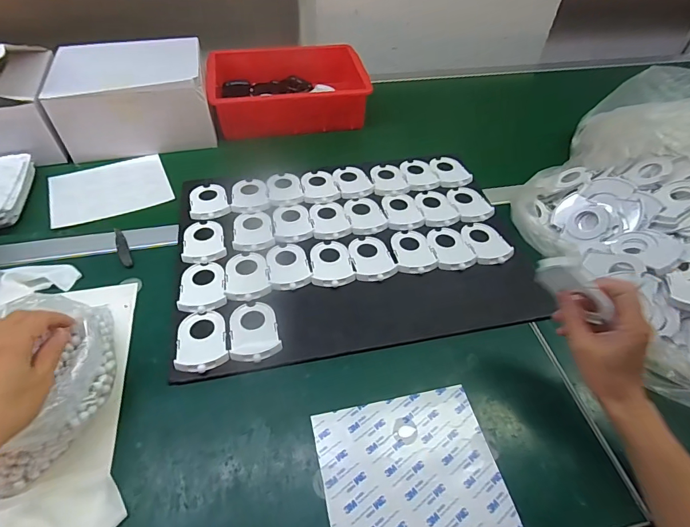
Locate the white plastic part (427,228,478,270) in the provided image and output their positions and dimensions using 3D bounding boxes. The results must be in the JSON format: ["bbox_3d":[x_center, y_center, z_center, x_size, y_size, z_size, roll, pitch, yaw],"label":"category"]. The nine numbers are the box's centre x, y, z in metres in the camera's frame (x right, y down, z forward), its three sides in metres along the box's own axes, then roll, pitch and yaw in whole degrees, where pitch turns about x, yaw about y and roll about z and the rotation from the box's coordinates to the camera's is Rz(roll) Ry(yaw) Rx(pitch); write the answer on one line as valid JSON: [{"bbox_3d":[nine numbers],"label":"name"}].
[{"bbox_3d":[0.154,-0.024,0.603,0.056,0.007,0.083,-9,51,-11],"label":"white plastic part"}]

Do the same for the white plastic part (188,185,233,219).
[{"bbox_3d":[-0.215,-0.100,0.651,0.059,0.006,0.084,-10,51,-12],"label":"white plastic part"}]

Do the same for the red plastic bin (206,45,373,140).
[{"bbox_3d":[-0.114,-0.350,0.825,0.289,0.089,0.191,-4,50,-7],"label":"red plastic bin"}]

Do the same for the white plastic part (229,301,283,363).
[{"bbox_3d":[-0.111,0.083,0.500,0.058,0.009,0.081,-12,51,-13],"label":"white plastic part"}]

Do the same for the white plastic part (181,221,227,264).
[{"bbox_3d":[-0.206,-0.033,0.595,0.058,0.005,0.082,-12,51,-13],"label":"white plastic part"}]

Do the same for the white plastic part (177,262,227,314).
[{"bbox_3d":[-0.188,0.030,0.542,0.057,0.005,0.082,-9,50,-11],"label":"white plastic part"}]

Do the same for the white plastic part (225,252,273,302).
[{"bbox_3d":[-0.132,0.016,0.555,0.057,0.004,0.081,-10,51,-11],"label":"white plastic part"}]

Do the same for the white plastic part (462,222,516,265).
[{"bbox_3d":[0.211,-0.031,0.614,0.056,0.017,0.085,-12,51,-13],"label":"white plastic part"}]

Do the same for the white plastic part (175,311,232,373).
[{"bbox_3d":[-0.171,0.090,0.488,0.058,0.005,0.082,-11,51,-13],"label":"white plastic part"}]

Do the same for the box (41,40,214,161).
[{"bbox_3d":[-0.376,-0.302,0.744,0.244,0.135,0.168,-9,50,-11],"label":"box"}]

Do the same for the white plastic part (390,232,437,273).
[{"bbox_3d":[0.100,-0.019,0.595,0.058,0.006,0.082,-2,49,-5],"label":"white plastic part"}]

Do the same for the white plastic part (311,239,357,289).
[{"bbox_3d":[-0.020,-0.001,0.575,0.058,0.007,0.082,-7,50,-9],"label":"white plastic part"}]

